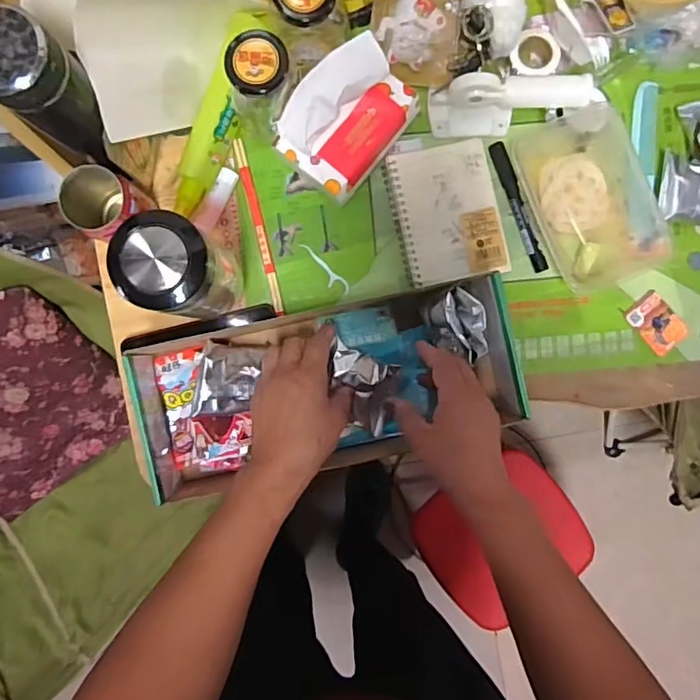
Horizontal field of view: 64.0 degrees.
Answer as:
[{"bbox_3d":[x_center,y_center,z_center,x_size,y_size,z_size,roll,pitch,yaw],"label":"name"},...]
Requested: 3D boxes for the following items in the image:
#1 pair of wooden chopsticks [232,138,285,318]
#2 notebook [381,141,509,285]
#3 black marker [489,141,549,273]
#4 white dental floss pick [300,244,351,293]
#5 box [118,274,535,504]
[{"bbox_3d":[-0.095,-0.128,0.588,0.011,0.006,0.188,-14,90,1],"label":"pair of wooden chopsticks"},{"bbox_3d":[0.100,-0.140,0.578,0.104,0.013,0.137,-13,90,1],"label":"notebook"},{"bbox_3d":[0.173,-0.146,0.574,0.015,0.008,0.139,-20,90,1],"label":"black marker"},{"bbox_3d":[-0.029,-0.084,0.589,0.070,0.004,0.017,42,91,0],"label":"white dental floss pick"},{"bbox_3d":[-0.024,0.034,0.554,0.361,0.098,0.159,-15,90,3],"label":"box"}]

